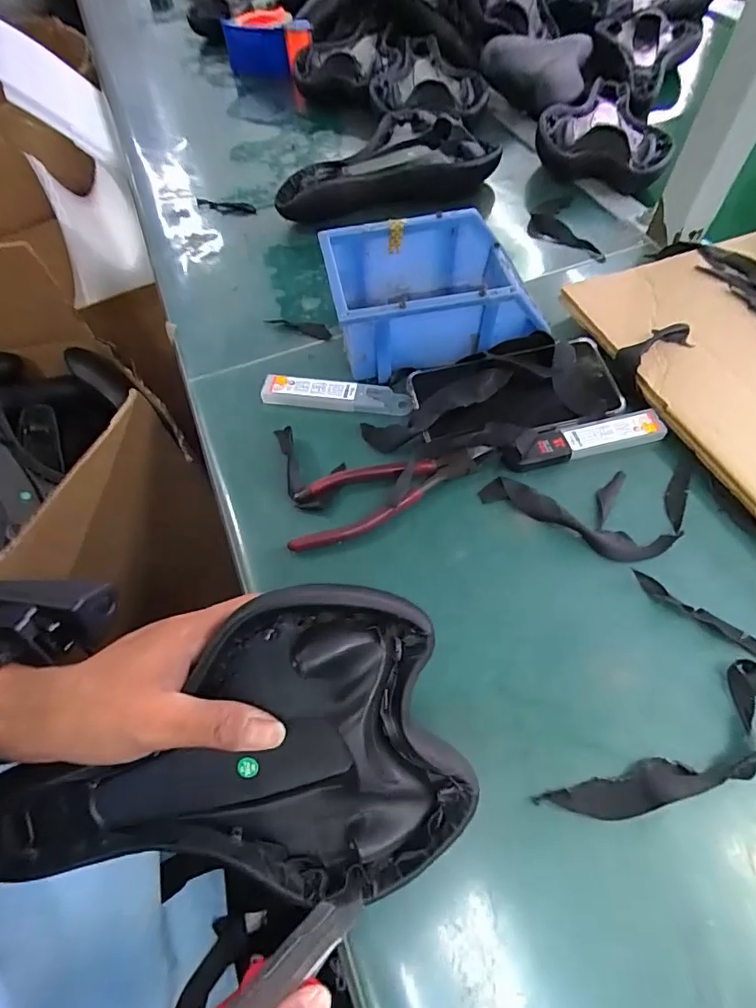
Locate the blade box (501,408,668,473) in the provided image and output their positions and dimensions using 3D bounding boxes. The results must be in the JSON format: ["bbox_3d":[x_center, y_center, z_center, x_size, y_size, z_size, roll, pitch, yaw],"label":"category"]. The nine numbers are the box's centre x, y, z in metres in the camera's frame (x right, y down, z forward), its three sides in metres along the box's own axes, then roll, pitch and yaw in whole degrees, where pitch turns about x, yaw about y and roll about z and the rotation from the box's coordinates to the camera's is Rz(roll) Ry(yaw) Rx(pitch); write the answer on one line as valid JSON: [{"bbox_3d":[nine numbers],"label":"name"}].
[{"bbox_3d":[0.162,-0.051,0.397,0.129,0.015,0.026,-13,59,-5],"label":"blade box"}]

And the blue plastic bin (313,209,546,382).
[{"bbox_3d":[0.046,-0.182,0.443,0.170,0.075,0.117,-8,59,-2],"label":"blue plastic bin"}]

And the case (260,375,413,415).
[{"bbox_3d":[-0.036,-0.094,0.431,0.126,0.011,0.026,5,59,6],"label":"case"}]

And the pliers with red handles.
[{"bbox_3d":[0.007,-0.014,0.387,0.166,0.013,0.050,-24,61,-11],"label":"pliers with red handles"}]

